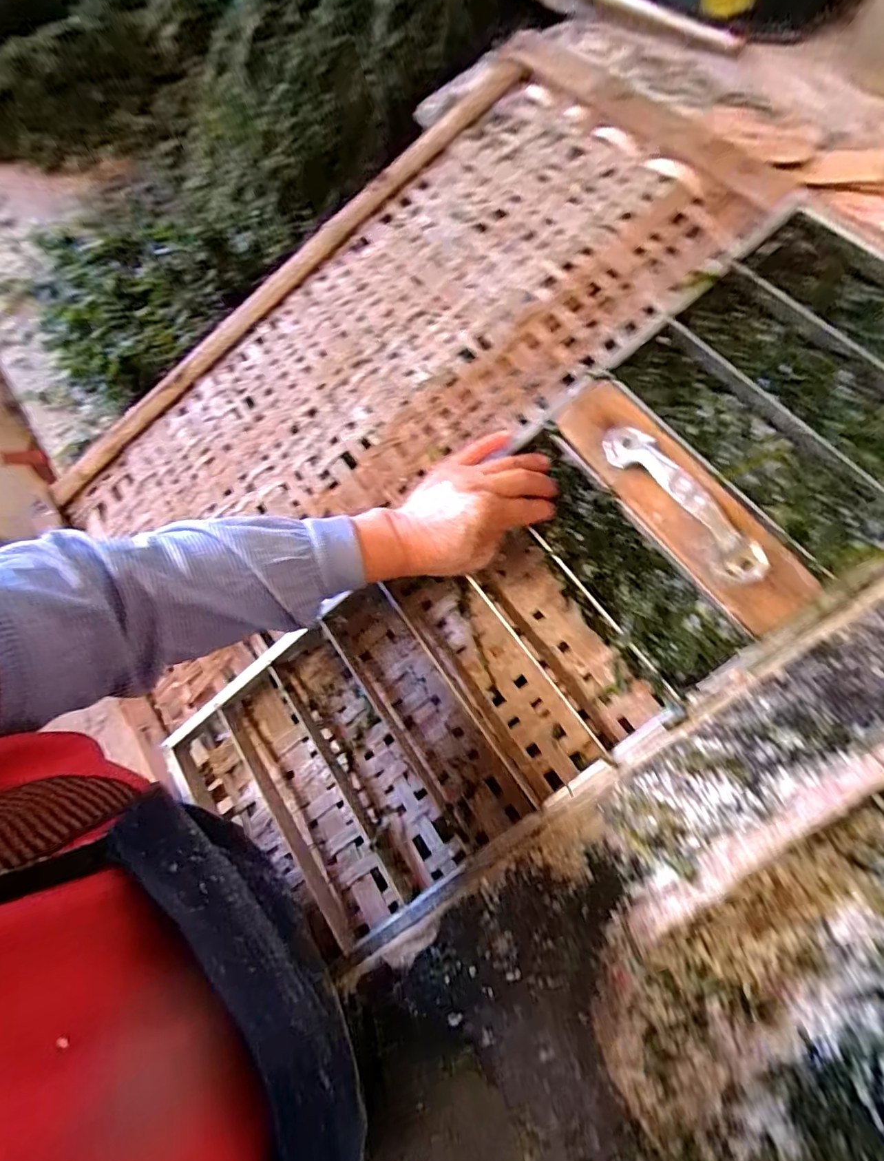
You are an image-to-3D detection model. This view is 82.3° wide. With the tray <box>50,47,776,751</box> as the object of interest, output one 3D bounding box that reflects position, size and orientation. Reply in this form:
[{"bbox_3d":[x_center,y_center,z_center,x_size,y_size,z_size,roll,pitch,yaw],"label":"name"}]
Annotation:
[{"bbox_3d":[-0.088,-0.215,0.515,0.709,0.030,0.385,-38,66,4],"label":"tray"}]

